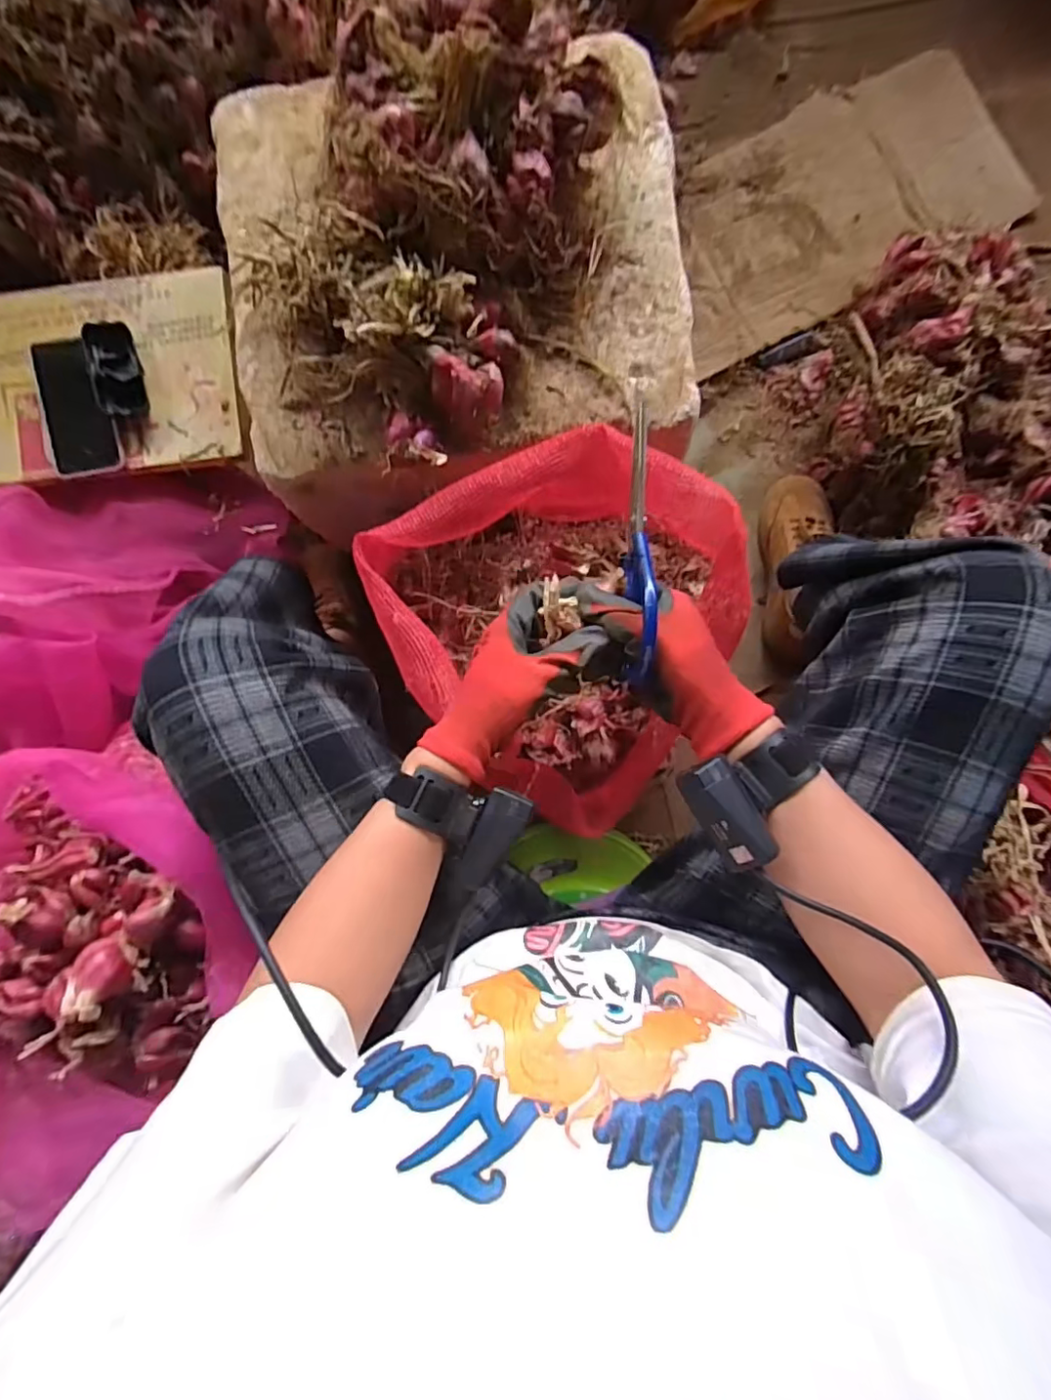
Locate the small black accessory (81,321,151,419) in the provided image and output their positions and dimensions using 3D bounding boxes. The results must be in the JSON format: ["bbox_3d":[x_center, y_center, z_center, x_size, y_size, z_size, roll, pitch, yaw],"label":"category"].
[{"bbox_3d":[-0.476,-0.383,0.671,0.049,0.034,0.100,-14,87,1],"label":"small black accessory"}]

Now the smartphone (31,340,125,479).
[{"bbox_3d":[-0.528,-0.342,0.673,0.086,0.013,0.152,-6,96,4],"label":"smartphone"}]

